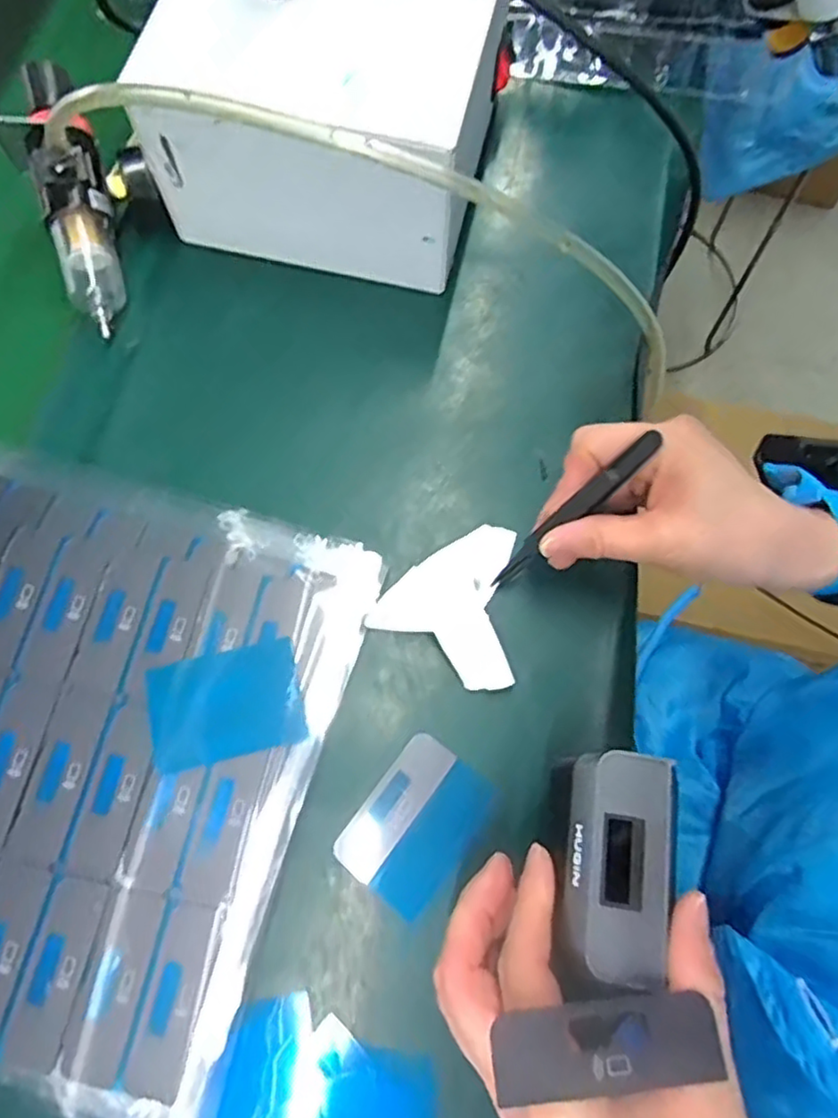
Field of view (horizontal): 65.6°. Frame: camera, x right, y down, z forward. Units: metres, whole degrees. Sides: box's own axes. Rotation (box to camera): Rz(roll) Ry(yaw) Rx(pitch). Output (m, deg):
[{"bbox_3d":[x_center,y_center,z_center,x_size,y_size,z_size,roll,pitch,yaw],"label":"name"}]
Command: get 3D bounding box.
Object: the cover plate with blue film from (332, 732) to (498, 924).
[{"bbox_3d":[-0.001,0.128,0.316,0.051,0.010,0.072,35,76,12],"label":"cover plate with blue film"}]

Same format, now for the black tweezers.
[{"bbox_3d":[0.073,-0.023,0.309,0.009,0.101,0.008,-13,66,-48],"label":"black tweezers"}]

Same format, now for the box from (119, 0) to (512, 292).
[{"bbox_3d":[-0.054,-0.278,0.384,0.193,0.110,0.204,12,72,5],"label":"box"}]

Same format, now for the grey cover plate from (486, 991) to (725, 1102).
[{"bbox_3d":[0.057,0.148,0.198,0.068,0.004,0.023,-3,51,-7],"label":"grey cover plate"}]

